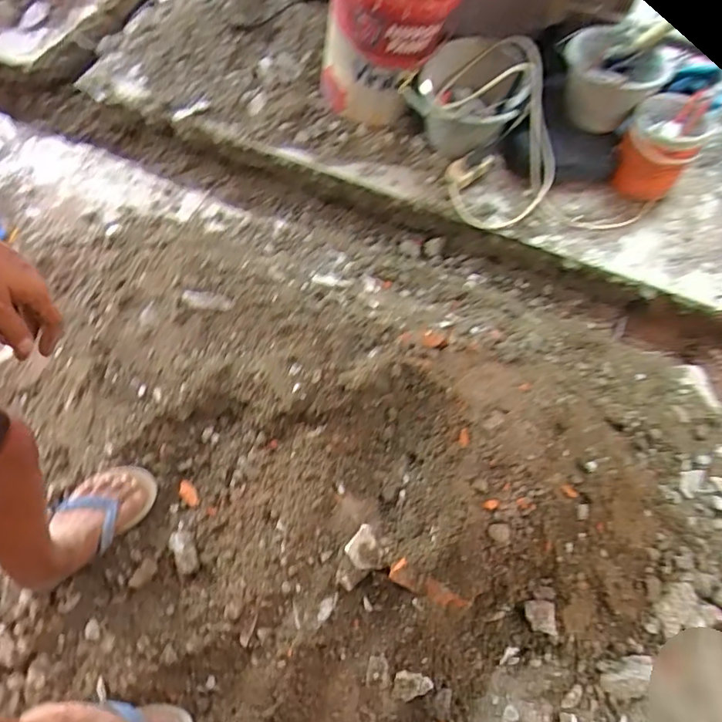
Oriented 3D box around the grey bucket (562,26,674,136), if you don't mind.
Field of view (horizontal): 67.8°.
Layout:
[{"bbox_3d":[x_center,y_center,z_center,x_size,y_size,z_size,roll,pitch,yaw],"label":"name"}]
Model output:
[{"bbox_3d":[0.677,-0.754,1.479,0.259,0.232,0.273,1,62,-1],"label":"grey bucket"}]

